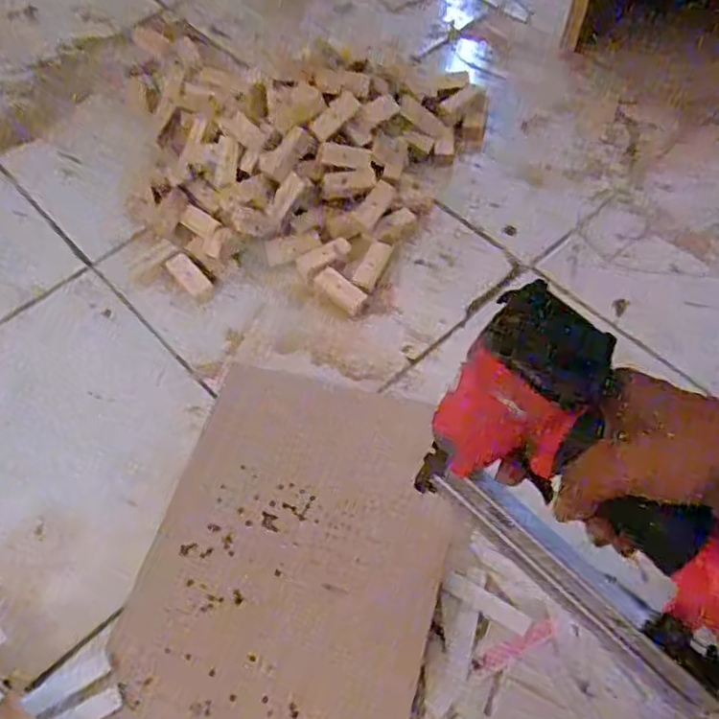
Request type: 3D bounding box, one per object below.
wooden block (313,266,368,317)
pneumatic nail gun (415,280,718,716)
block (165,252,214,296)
[{"bbox_3d":[-0.019,-0.064,0.646,0.054,0.012,0.025,38,67,21],"label":"wooden block"},{"bbox_3d":[0.144,0.083,0.395,0.249,0.139,0.068,46,50,3],"label":"pneumatic nail gun"},{"bbox_3d":[-0.162,-0.081,0.658,0.020,0.007,0.054,-38,65,-19],"label":"block"}]

